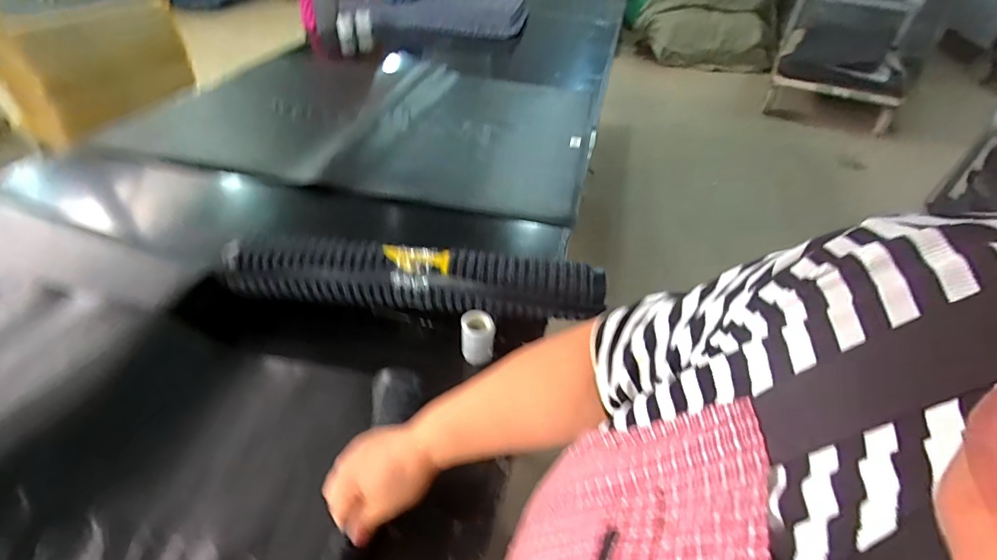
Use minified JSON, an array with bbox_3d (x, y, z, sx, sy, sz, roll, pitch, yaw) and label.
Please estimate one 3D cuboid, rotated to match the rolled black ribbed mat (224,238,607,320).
[{"bbox_3d":[-0.134,-0.004,0.700,0.584,0.085,0.092,7,43,4],"label":"rolled black ribbed mat"}]

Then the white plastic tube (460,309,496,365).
[{"bbox_3d":[-0.031,0.082,0.658,0.047,0.057,0.053,-2,43,-6],"label":"white plastic tube"}]

